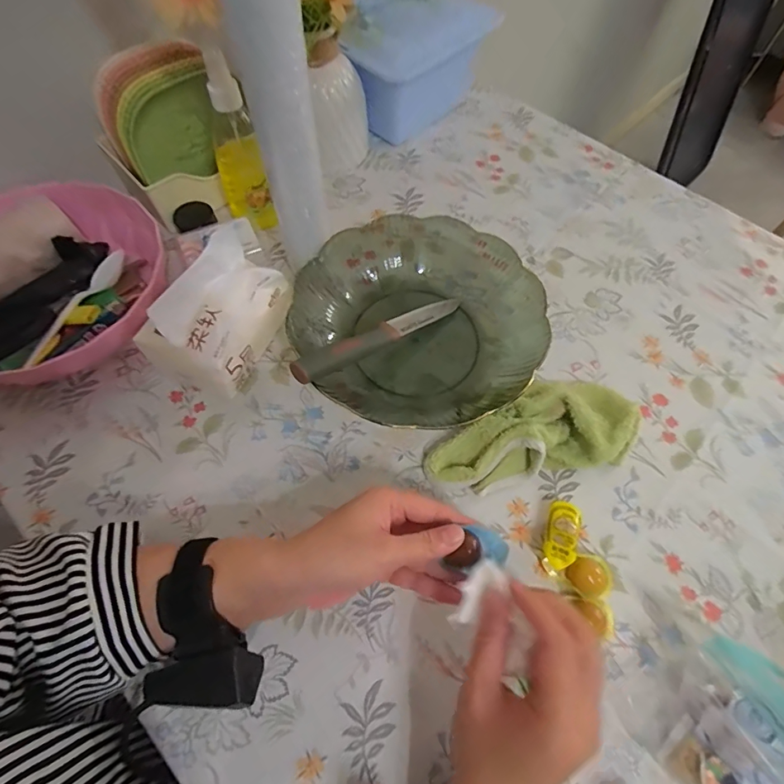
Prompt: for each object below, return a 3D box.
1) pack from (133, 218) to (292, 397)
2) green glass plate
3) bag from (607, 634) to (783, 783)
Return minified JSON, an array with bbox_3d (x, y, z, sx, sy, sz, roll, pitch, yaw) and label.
[{"bbox_3d":[-0.163,-0.077,0.416,0.088,0.106,0.129,21,65,10],"label":"pack"},{"bbox_3d":[0.026,-0.078,0.448,0.236,0.059,0.221,0,63,-1],"label":"green glass plate"},{"bbox_3d":[0.248,0.245,0.297,0.107,0.039,0.151,-37,69,-17],"label":"bag"}]

